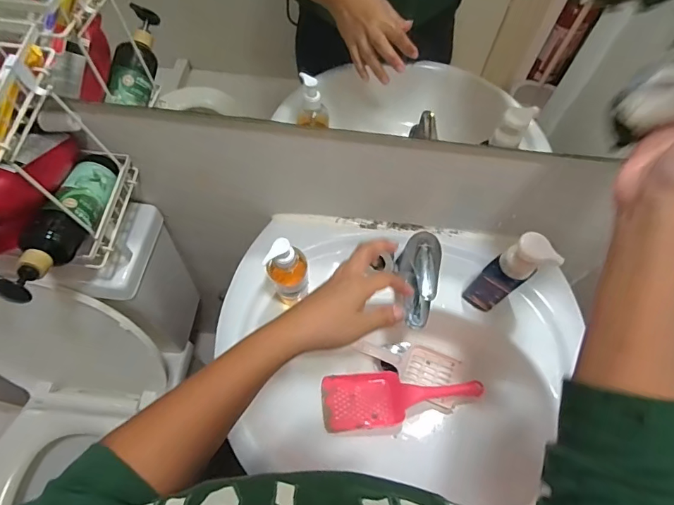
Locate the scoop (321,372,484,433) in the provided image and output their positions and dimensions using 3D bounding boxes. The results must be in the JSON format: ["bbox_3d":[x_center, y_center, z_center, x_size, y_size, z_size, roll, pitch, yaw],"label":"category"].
[{"bbox_3d":[0.108,0.238,0.718,0.260,0.053,0.093,-5,64,-6],"label":"scoop"}]

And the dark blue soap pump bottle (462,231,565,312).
[{"bbox_3d":[0.231,0.031,0.580,0.063,0.181,0.041,39,68,15],"label":"dark blue soap pump bottle"}]

